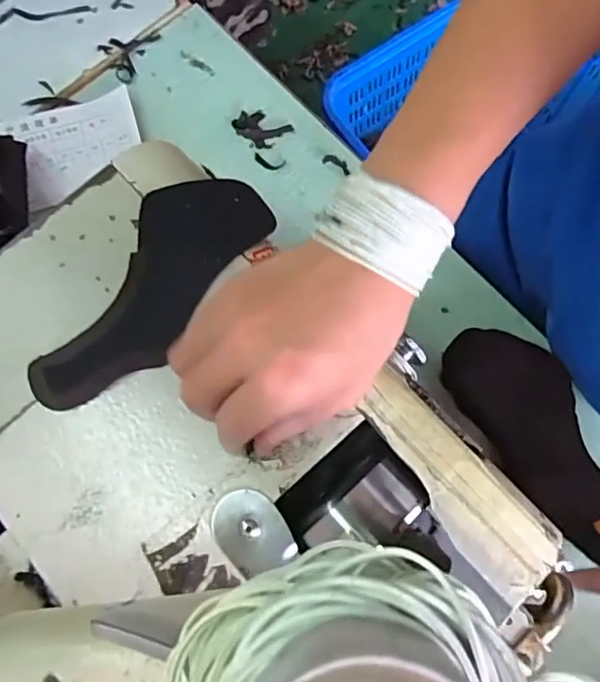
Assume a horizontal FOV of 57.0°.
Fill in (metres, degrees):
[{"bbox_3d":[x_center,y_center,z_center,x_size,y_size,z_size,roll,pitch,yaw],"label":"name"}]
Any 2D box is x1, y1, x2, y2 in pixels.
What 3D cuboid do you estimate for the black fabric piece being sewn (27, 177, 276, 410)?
[{"bbox_3d":[-0.087,-0.033,0.324,0.064,0.011,0.171,34,78,11],"label":"black fabric piece being sewn"}]

